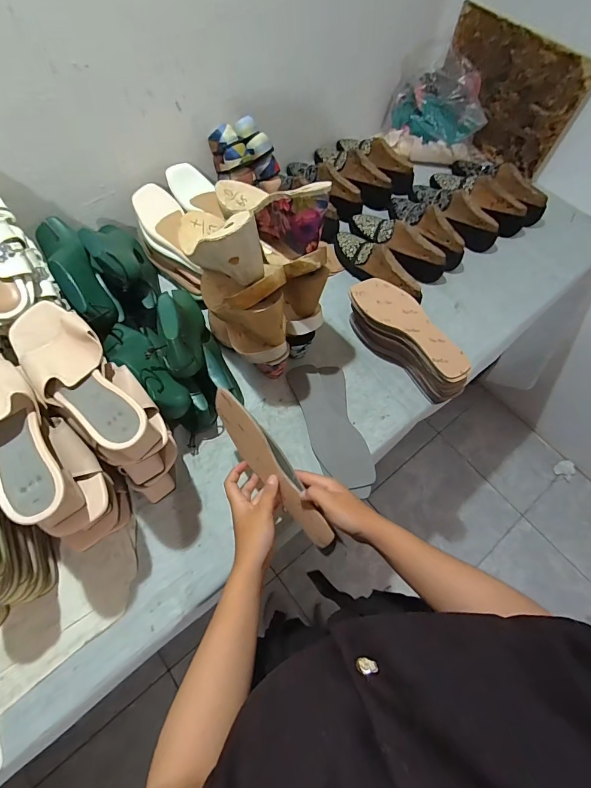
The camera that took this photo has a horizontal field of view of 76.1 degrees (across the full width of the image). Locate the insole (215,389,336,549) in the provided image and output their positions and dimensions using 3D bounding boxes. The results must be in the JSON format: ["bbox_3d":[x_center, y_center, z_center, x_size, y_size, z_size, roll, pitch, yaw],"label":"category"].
[{"bbox_3d":[-0.033,0.100,0.512,0.012,0.084,0.245,-31,75,-37],"label":"insole"}]

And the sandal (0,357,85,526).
[{"bbox_3d":[-0.316,0.034,0.409,0.087,0.070,0.231,-37,82,-19],"label":"sandal"}]

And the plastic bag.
[{"bbox_3d":[0.379,-0.743,0.968,0.275,0.128,0.183,16,63,6],"label":"plastic bag"}]

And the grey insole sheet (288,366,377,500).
[{"bbox_3d":[0.063,0.055,0.677,0.099,0.010,0.249,-11,64,-7],"label":"grey insole sheet"}]

